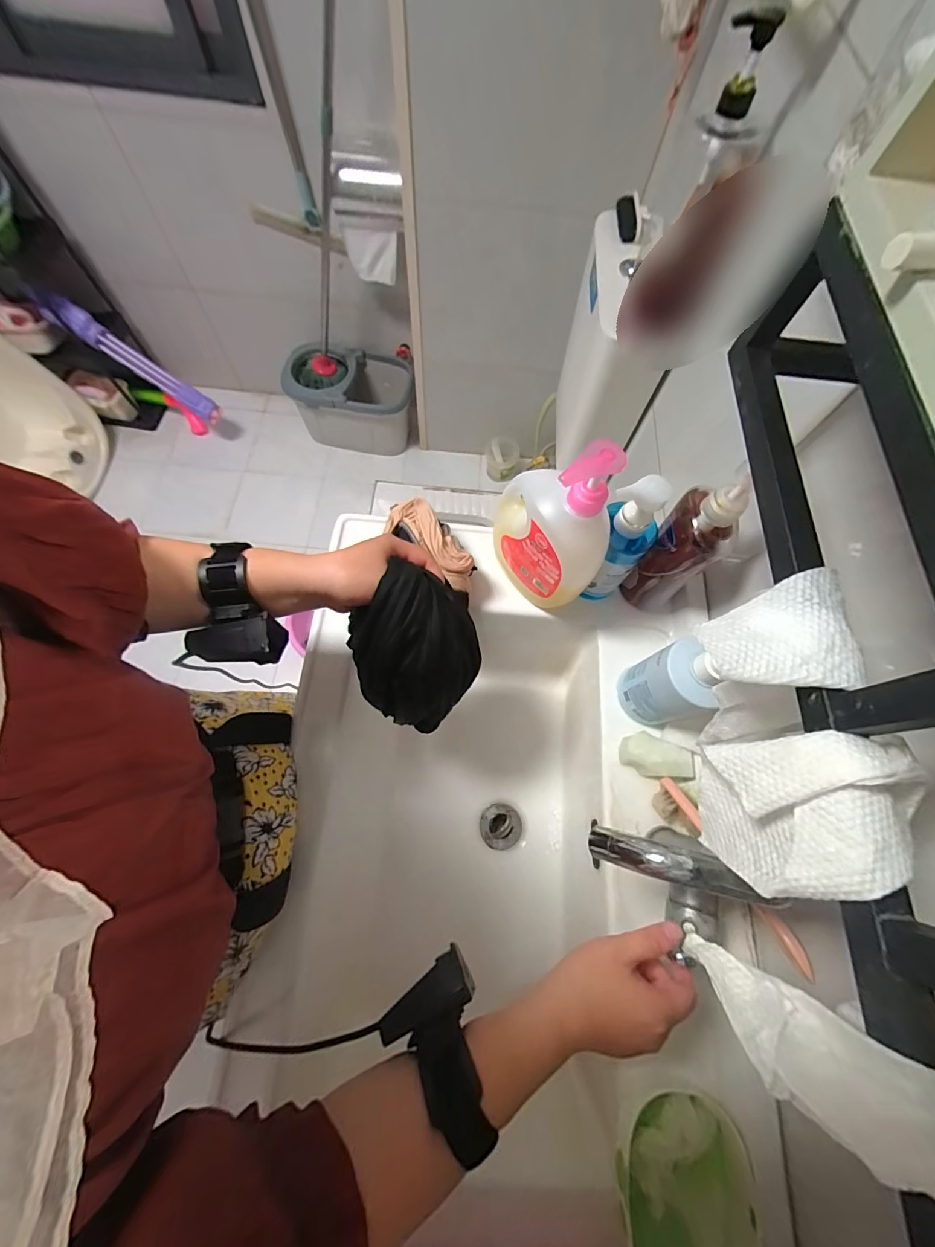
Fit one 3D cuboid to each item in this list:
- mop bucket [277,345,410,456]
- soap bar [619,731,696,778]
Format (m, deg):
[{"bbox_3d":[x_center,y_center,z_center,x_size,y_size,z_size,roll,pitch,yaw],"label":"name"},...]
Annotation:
[{"bbox_3d":[-0.415,-0.806,1.533,0.405,0.279,0.248,6,70,-1],"label":"mop bucket"},{"bbox_3d":[0.217,0.156,0.489,0.081,0.028,0.039,21,70,5],"label":"soap bar"}]

